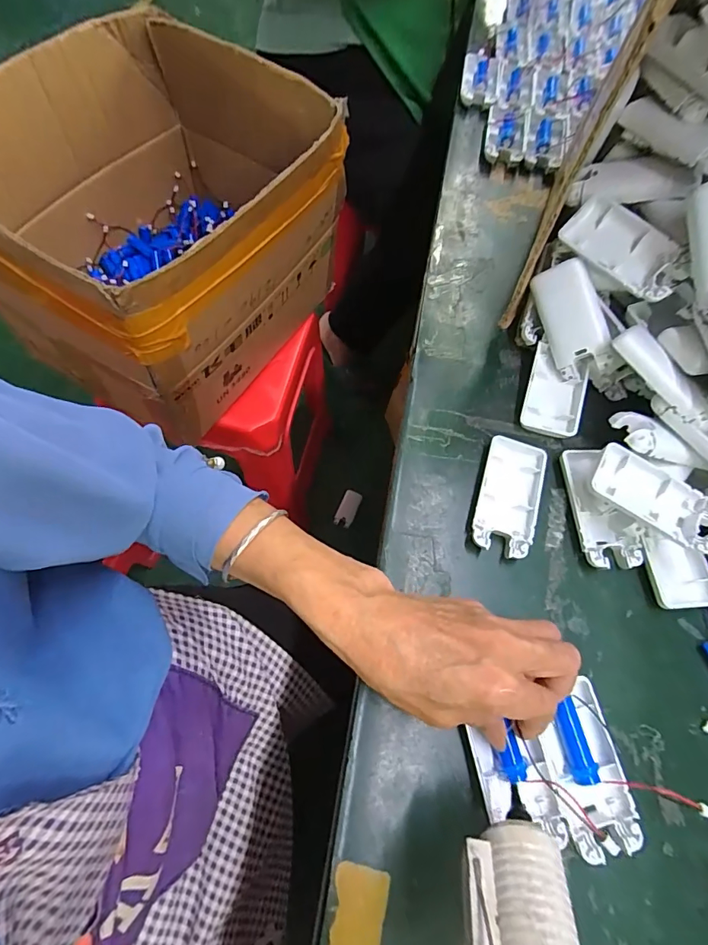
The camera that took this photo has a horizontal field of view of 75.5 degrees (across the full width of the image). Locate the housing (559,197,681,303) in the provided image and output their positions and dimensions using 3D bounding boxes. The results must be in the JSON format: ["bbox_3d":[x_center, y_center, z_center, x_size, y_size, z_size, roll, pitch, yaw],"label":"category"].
[{"bbox_3d":[0.202,-0.168,0.341,0.090,0.019,0.042,43,113,11],"label":"housing"}]

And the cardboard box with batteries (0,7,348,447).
[{"bbox_3d":[-0.233,-0.298,0.570,0.345,0.267,0.385,34,68,7],"label":"cardboard box with batteries"}]

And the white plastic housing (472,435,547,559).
[{"bbox_3d":[0.120,0.018,0.354,0.043,0.015,0.094,18,67,1],"label":"white plastic housing"}]

